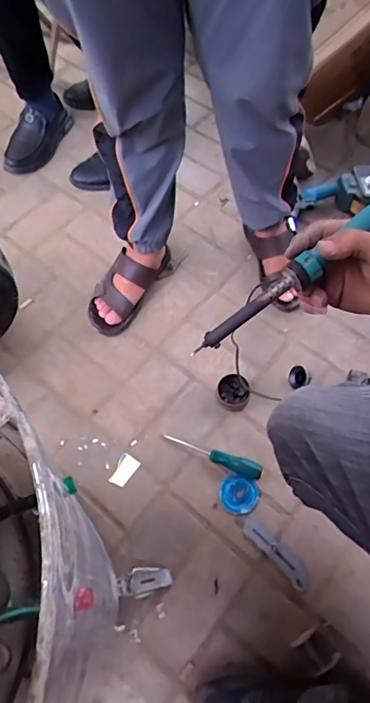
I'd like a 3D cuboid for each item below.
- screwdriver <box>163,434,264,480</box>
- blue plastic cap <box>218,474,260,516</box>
[{"bbox_3d":[0.051,0.186,0.855,0.187,0.023,0.029,21,63,12],"label":"screwdriver"},{"bbox_3d":[0.096,0.253,0.828,0.068,0.010,0.065,0,61,1],"label":"blue plastic cap"}]

